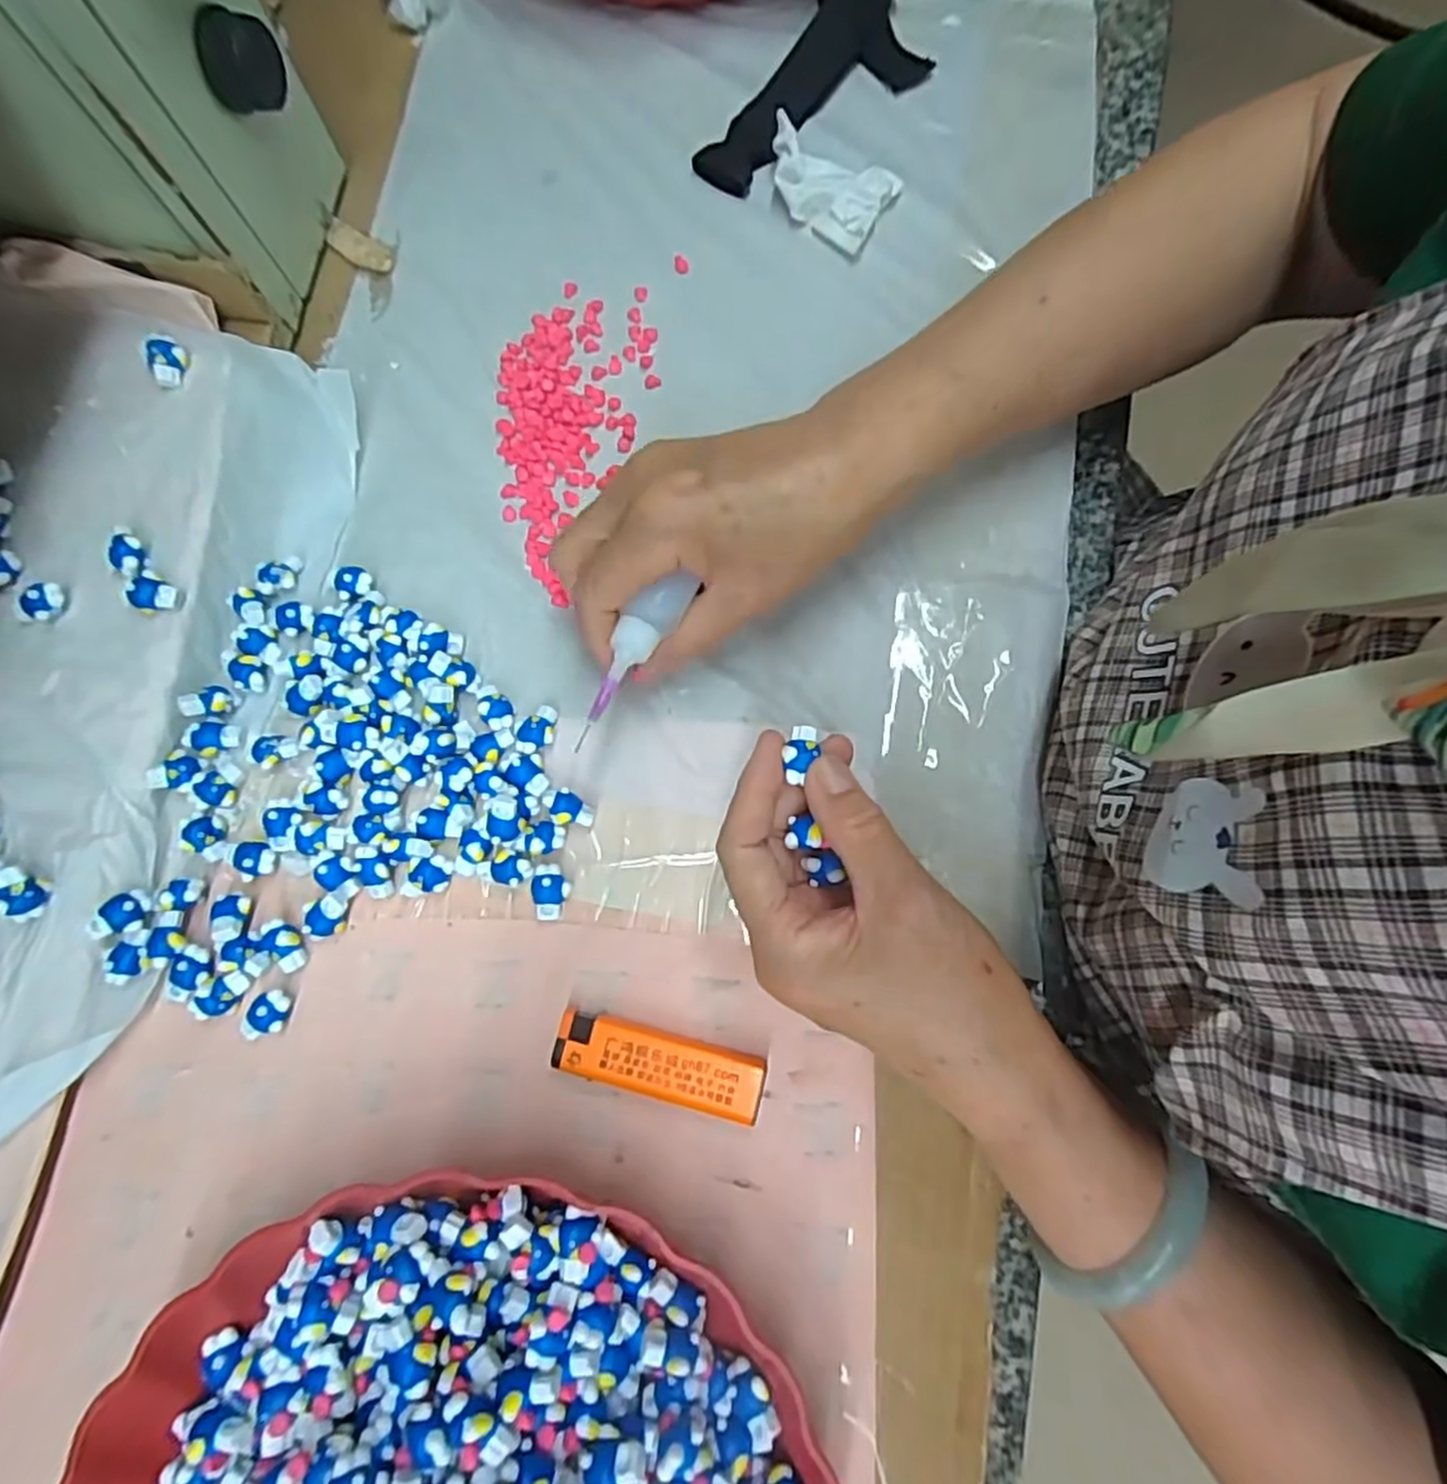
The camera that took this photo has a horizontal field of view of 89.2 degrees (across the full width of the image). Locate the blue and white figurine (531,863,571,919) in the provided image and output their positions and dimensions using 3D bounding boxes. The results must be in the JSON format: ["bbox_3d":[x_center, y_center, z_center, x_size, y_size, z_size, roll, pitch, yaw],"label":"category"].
[{"bbox_3d":[-0.070,0.061,0.298,0.014,0.011,0.022,4,78,2],"label":"blue and white figurine"}]

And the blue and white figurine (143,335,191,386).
[{"bbox_3d":[-0.249,-0.170,0.325,0.017,0.013,0.018,0,78,1],"label":"blue and white figurine"}]

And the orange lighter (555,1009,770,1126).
[{"bbox_3d":[-0.025,0.123,0.282,0.079,0.014,0.023,13,79,4],"label":"orange lighter"}]

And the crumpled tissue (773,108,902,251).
[{"bbox_3d":[0.049,-0.272,0.357,0.063,0.020,0.041,31,81,7],"label":"crumpled tissue"}]

